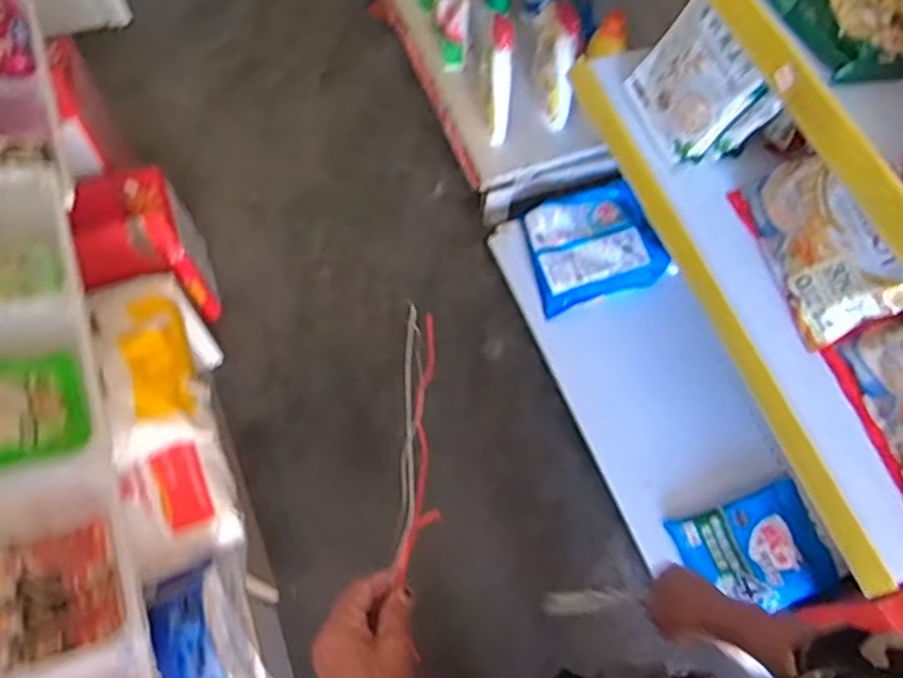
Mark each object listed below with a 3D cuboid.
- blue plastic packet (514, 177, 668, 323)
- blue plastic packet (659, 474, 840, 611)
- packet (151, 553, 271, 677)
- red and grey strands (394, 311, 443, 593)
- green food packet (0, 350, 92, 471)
[{"bbox_3d":[0.290,-0.200,1.507,0.264,0.046,0.249,-15,66,-8],"label":"blue plastic packet"},{"bbox_3d":[0.533,0.376,1.261,0.248,0.047,0.196,-17,67,-9],"label":"blue plastic packet"},{"bbox_3d":[-0.320,0.398,0.938,0.112,0.101,0.200,-19,67,-10],"label":"packet"},{"bbox_3d":[-0.025,0.079,0.556,0.028,0.024,0.202,2,82,-1],"label":"red and grey strands"},{"bbox_3d":[-0.509,0.075,0.808,0.187,0.031,0.187,-11,47,-35],"label":"green food packet"}]

